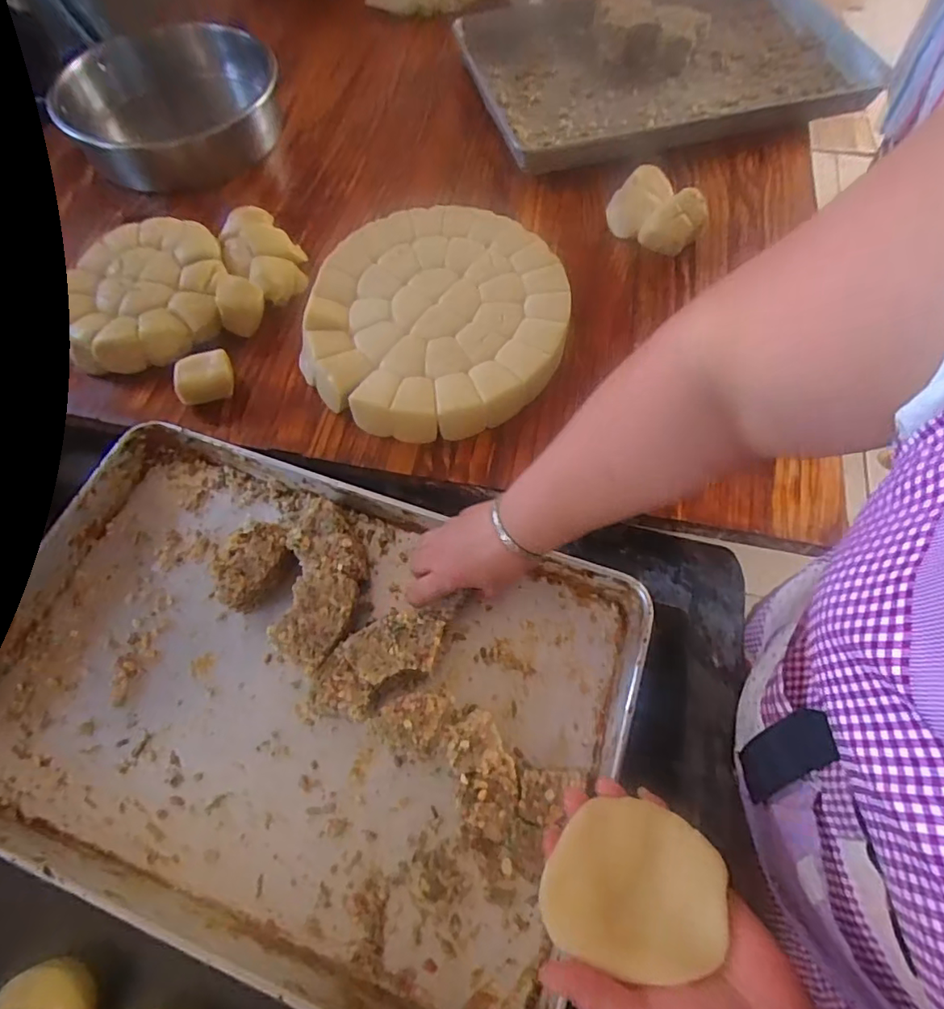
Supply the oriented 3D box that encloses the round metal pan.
[{"bbox_3d":[-0.465,-0.634,0.853,0.291,0.099,0.325,-6,65,-2],"label":"round metal pan"}]

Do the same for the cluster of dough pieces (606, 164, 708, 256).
[{"bbox_3d":[0.246,-0.400,0.728,0.113,0.045,0.147,-28,67,-11],"label":"cluster of dough pieces"}]

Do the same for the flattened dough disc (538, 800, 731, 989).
[{"bbox_3d":[0.096,0.225,0.323,0.098,0.005,0.085,10,46,17],"label":"flattened dough disc"}]

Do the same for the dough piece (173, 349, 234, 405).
[{"bbox_3d":[-0.307,-0.145,0.626,0.063,0.048,0.051,-13,65,-5],"label":"dough piece"}]

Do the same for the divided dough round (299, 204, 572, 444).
[{"bbox_3d":[-0.041,-0.220,0.651,0.290,0.059,0.313,-1,66,2],"label":"divided dough round"}]

